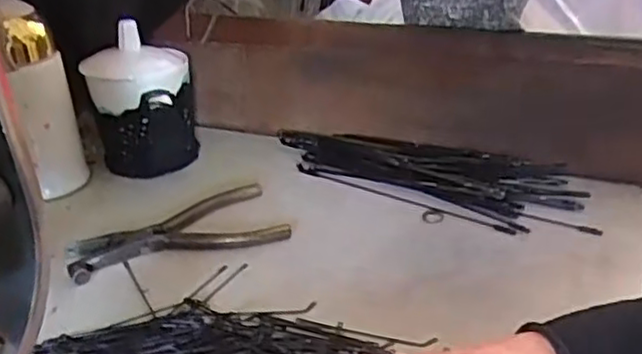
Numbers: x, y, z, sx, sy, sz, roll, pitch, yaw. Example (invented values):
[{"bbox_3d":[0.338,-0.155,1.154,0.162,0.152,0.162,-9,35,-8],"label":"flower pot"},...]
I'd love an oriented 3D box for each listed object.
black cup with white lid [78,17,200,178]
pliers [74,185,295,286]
[{"bbox_3d":[-0.158,-0.062,0.607,0.089,0.116,0.079,-5,27,-5],"label":"black cup with white lid"},{"bbox_3d":[-0.110,0.039,0.523,0.153,0.009,0.087,-10,28,-13],"label":"pliers"}]

